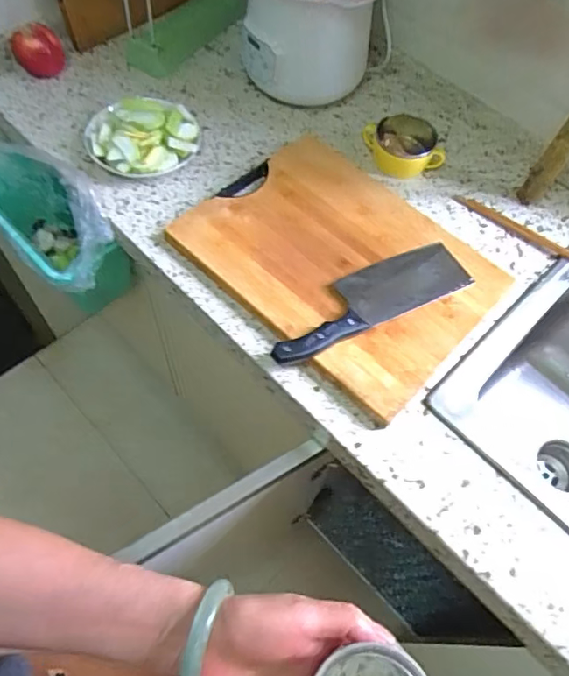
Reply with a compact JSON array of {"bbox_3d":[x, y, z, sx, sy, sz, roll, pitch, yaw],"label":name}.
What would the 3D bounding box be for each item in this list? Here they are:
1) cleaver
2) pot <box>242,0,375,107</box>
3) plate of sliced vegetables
[{"bbox_3d":[0.107,-0.053,0.675,0.290,0.022,0.083,-24,65,-17],"label":"cleaver"},{"bbox_3d":[0.035,-0.484,0.826,0.188,0.226,0.175,2,61,-3],"label":"pot"},{"bbox_3d":[-0.214,-0.307,0.797,0.167,0.054,0.147,-20,64,-15],"label":"plate of sliced vegetables"}]

